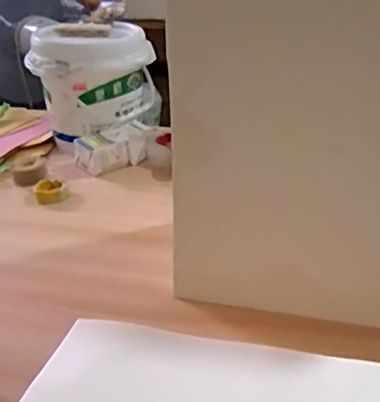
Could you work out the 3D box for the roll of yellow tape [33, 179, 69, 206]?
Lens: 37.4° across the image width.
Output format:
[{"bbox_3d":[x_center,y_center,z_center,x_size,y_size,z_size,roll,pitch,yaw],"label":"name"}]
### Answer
[{"bbox_3d":[-0.269,-0.019,1.085,0.059,0.026,0.061,-2,28,1],"label":"roll of yellow tape"}]

